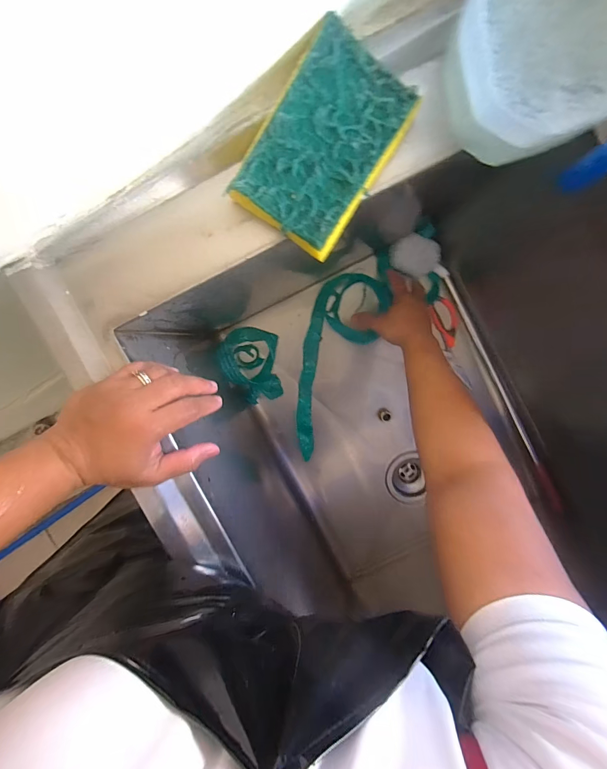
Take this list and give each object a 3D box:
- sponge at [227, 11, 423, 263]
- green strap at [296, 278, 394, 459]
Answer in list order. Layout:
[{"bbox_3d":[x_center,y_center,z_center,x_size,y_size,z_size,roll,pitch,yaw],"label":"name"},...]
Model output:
[{"bbox_3d":[0.017,-0.186,0.281,0.092,0.033,0.139,34,97,-4],"label":"sponge"},{"bbox_3d":[0.053,-0.038,0.698,0.131,0.038,0.368,18,98,-2],"label":"green strap"}]

